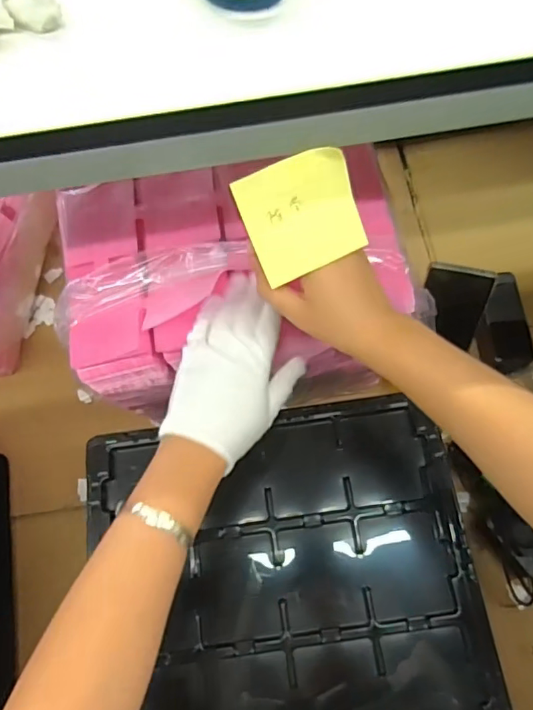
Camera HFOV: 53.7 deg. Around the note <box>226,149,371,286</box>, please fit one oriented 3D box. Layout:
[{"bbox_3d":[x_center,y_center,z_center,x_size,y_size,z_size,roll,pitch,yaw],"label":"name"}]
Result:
[{"bbox_3d":[0.024,-0.094,0.355,0.074,0.075,0.006,-24,29,0],"label":"note"}]

